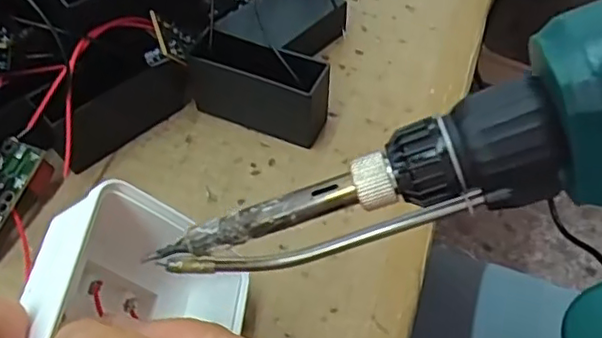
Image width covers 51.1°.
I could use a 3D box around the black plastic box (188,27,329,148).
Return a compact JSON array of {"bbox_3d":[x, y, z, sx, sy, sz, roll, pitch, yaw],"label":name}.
[{"bbox_3d":[-0.016,-0.029,0.231,0.050,0.028,0.018,20,57,15],"label":"black plastic box"}]

